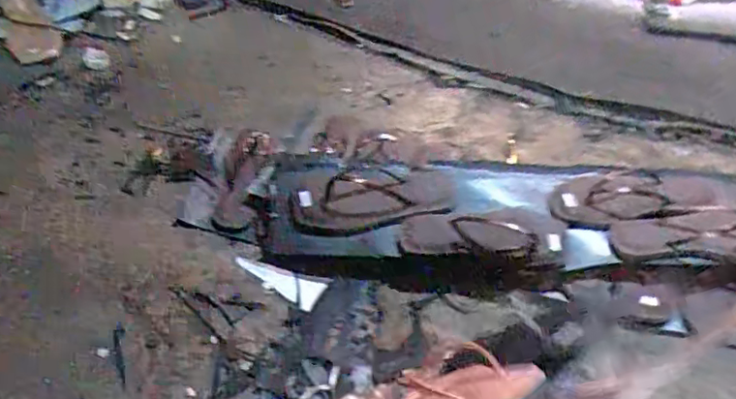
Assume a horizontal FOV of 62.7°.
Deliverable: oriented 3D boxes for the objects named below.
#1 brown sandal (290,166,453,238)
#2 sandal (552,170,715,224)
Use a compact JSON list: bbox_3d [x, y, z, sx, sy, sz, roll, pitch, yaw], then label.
[{"bbox_3d":[0.007,0.000,0.913,0.238,0.050,0.093,-5,86,1],"label":"brown sandal"},{"bbox_3d":[0.387,-0.009,0.890,0.235,0.038,0.086,-3,41,-7],"label":"sandal"}]

